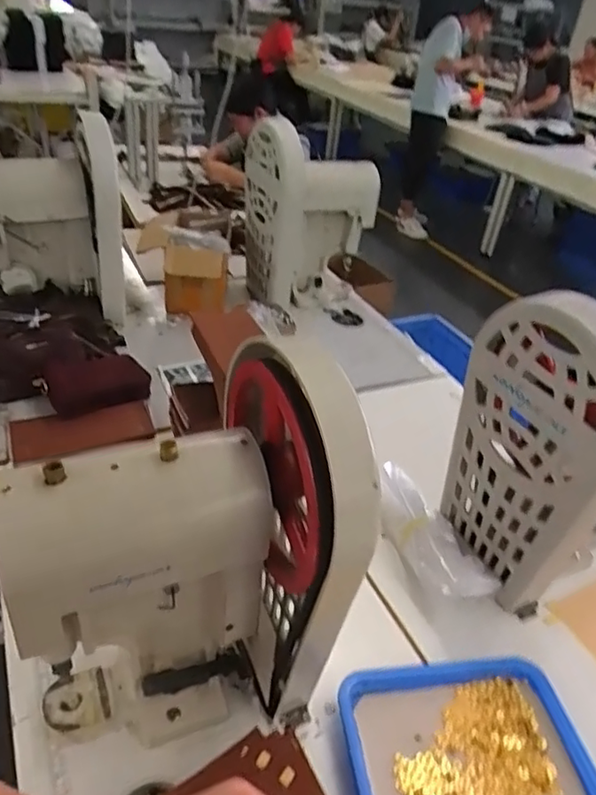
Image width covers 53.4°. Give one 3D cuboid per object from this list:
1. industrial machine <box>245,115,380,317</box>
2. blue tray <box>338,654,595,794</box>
[{"bbox_3d":[0.030,-0.469,1.601,0.317,0.450,0.188,-5,37,-17],"label":"industrial machine"},{"bbox_3d":[0.205,0.439,0.712,0.275,0.060,0.221,-1,36,-11],"label":"blue tray"}]

